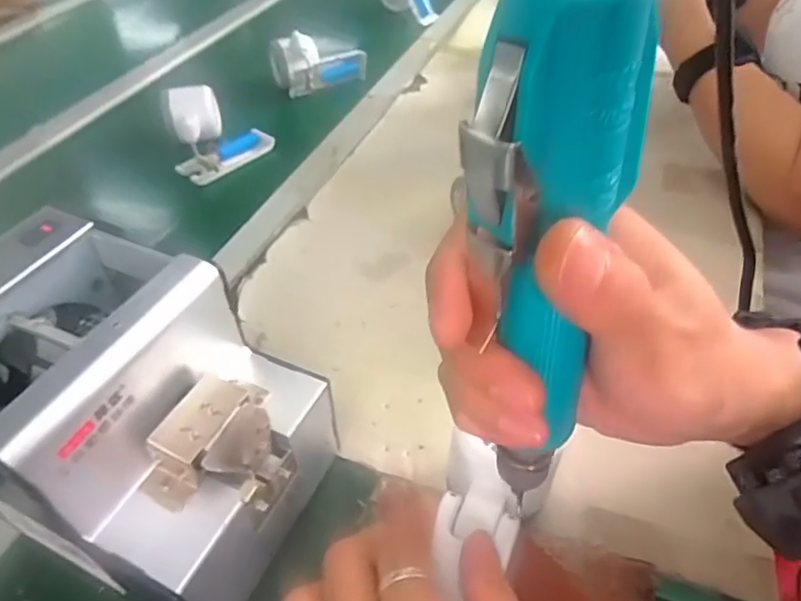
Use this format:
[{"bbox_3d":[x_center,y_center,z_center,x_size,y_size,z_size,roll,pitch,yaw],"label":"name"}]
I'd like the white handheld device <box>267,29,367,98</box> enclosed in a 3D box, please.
[{"bbox_3d":[-0.102,-0.301,0.725,0.119,0.067,0.040,-8,45,-5],"label":"white handheld device"}]

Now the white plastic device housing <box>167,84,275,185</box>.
[{"bbox_3d":[-0.195,-0.187,0.624,0.099,0.057,0.106,-15,47,-12],"label":"white plastic device housing"}]

